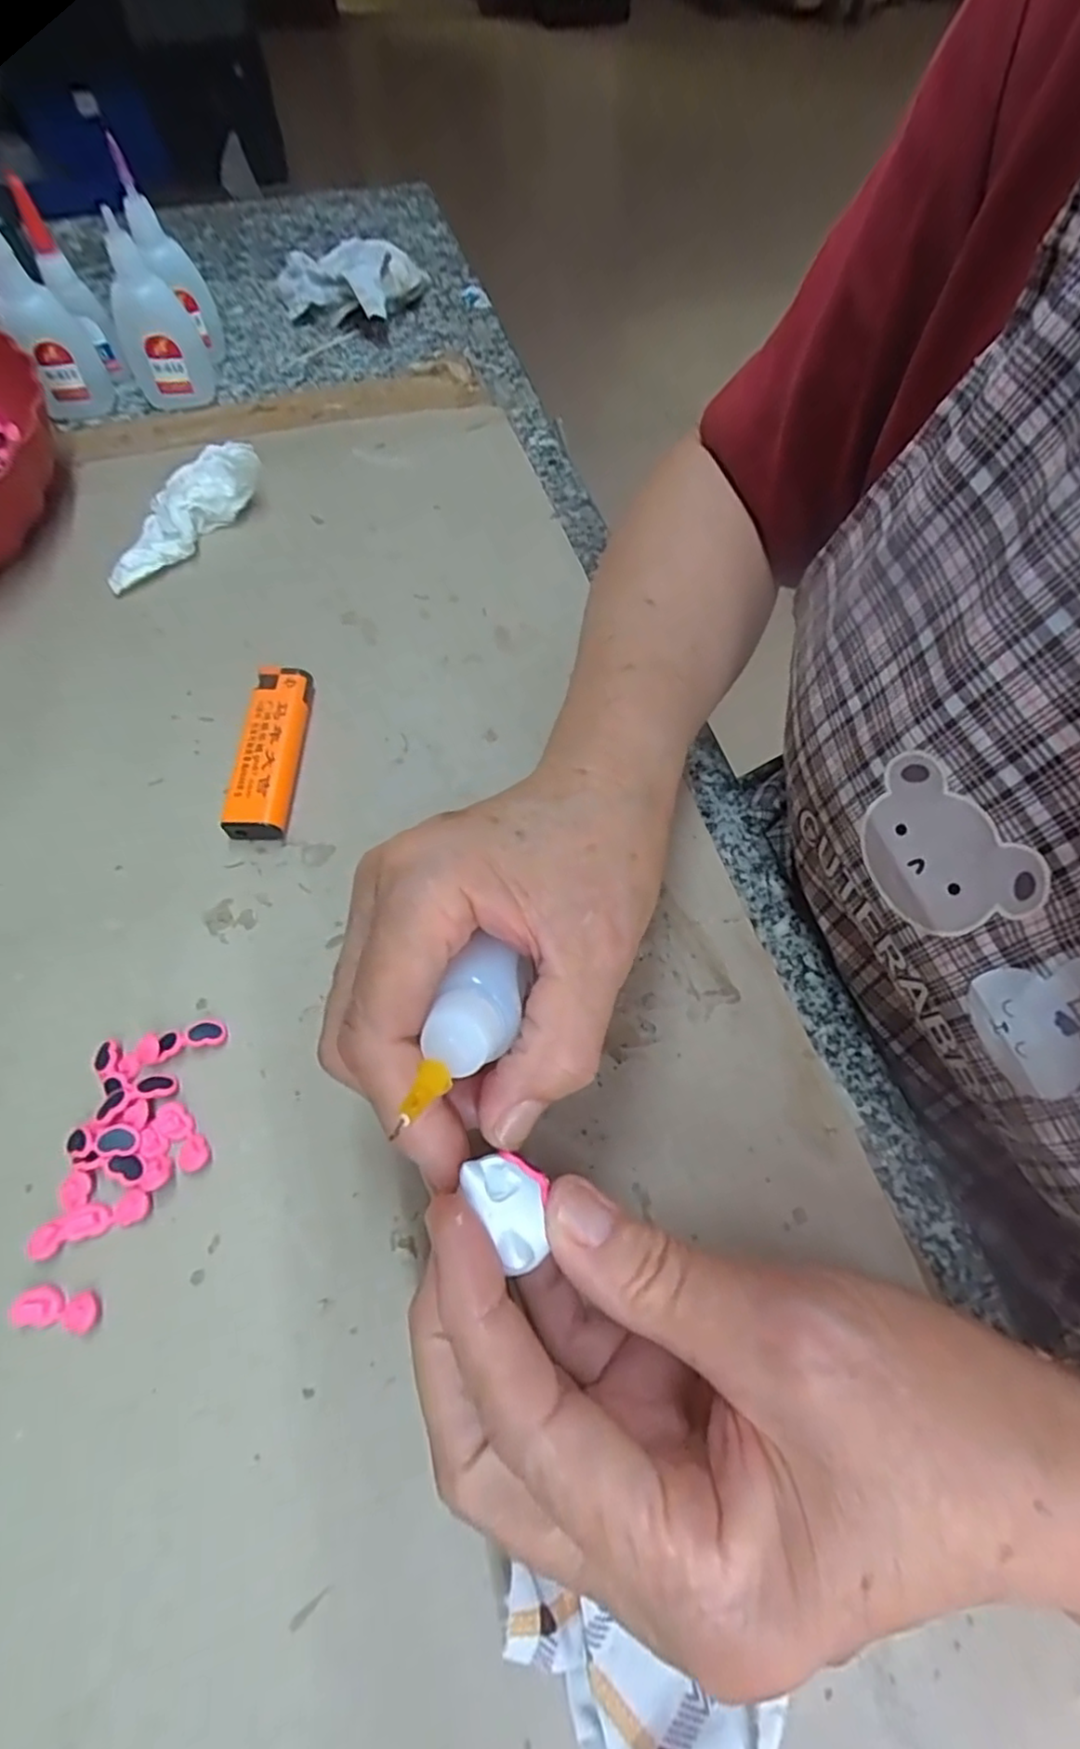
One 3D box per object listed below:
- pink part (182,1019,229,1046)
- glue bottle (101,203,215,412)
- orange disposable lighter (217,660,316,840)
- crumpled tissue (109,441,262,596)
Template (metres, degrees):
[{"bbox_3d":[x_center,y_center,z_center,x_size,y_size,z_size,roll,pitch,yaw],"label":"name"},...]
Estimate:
[{"bbox_3d":[-0.114,0.054,0.228,0.013,0.005,0.010,-6,63,-4],"label":"pink part"},{"bbox_3d":[-0.225,-0.322,0.383,0.043,0.072,0.040,-16,64,-9],"label":"glue bottle"},{"bbox_3d":[-0.113,-0.053,0.281,0.024,0.013,0.080,1,63,-1],"label":"orange disposable lighter"},{"bbox_3d":[-0.180,-0.178,0.334,0.030,0.022,0.094,34,80,15],"label":"crumpled tissue"}]

